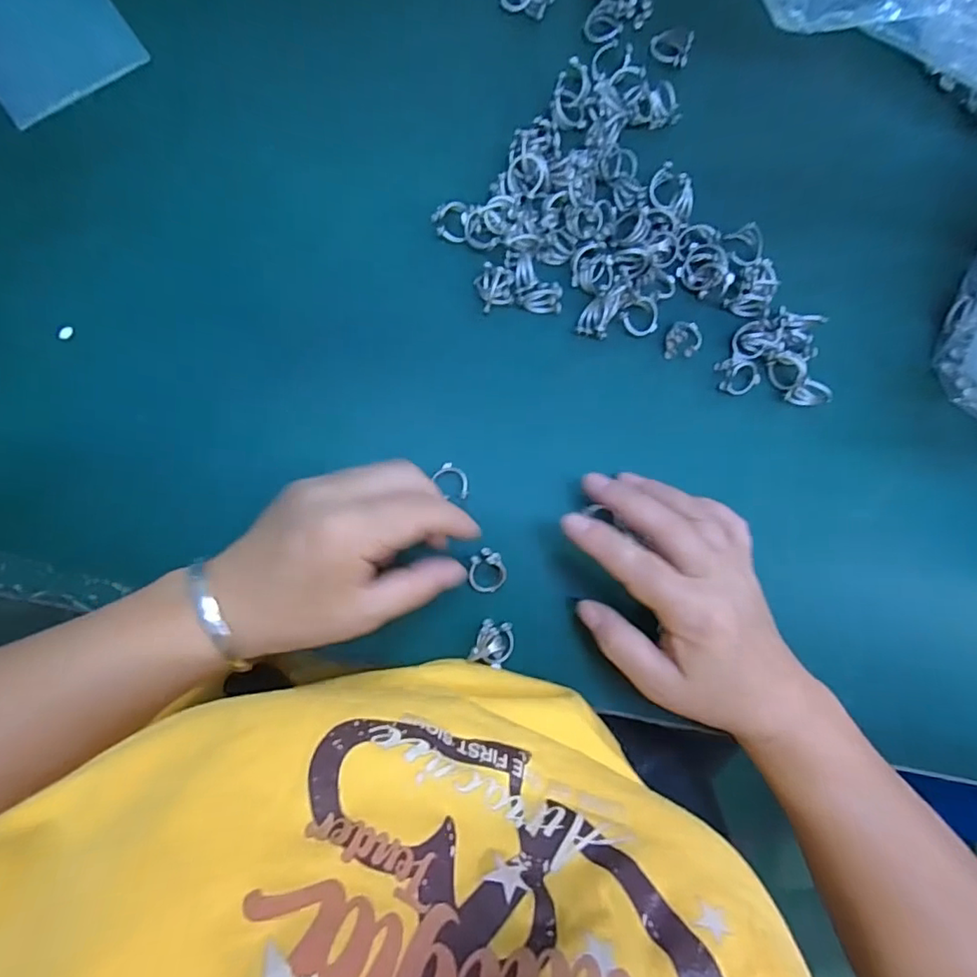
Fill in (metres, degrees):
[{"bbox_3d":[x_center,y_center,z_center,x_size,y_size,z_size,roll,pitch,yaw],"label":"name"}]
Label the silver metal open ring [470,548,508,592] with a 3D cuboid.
[{"bbox_3d":[-0.001,0.046,0.304,0.021,0.008,0.024,1,103,-10],"label":"silver metal open ring"}]

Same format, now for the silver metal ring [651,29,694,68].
[{"bbox_3d":[0.112,-0.270,0.328,0.023,0.013,0.019,2,87,-5],"label":"silver metal ring"}]

